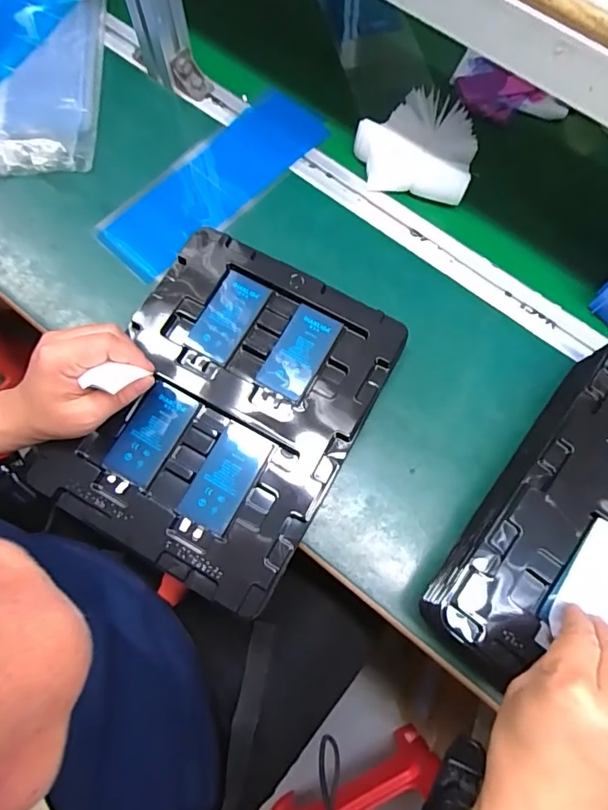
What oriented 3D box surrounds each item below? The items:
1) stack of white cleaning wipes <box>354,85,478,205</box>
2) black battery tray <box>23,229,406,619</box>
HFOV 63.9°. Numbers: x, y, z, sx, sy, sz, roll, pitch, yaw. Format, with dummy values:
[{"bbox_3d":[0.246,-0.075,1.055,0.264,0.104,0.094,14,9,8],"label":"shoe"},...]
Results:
[{"bbox_3d":[0.116,-0.273,0.513,0.123,0.044,0.095,14,72,3],"label":"stack of white cleaning wipes"},{"bbox_3d":[-0.066,-0.002,0.411,0.215,0.020,0.272,28,73,7],"label":"black battery tray"}]

